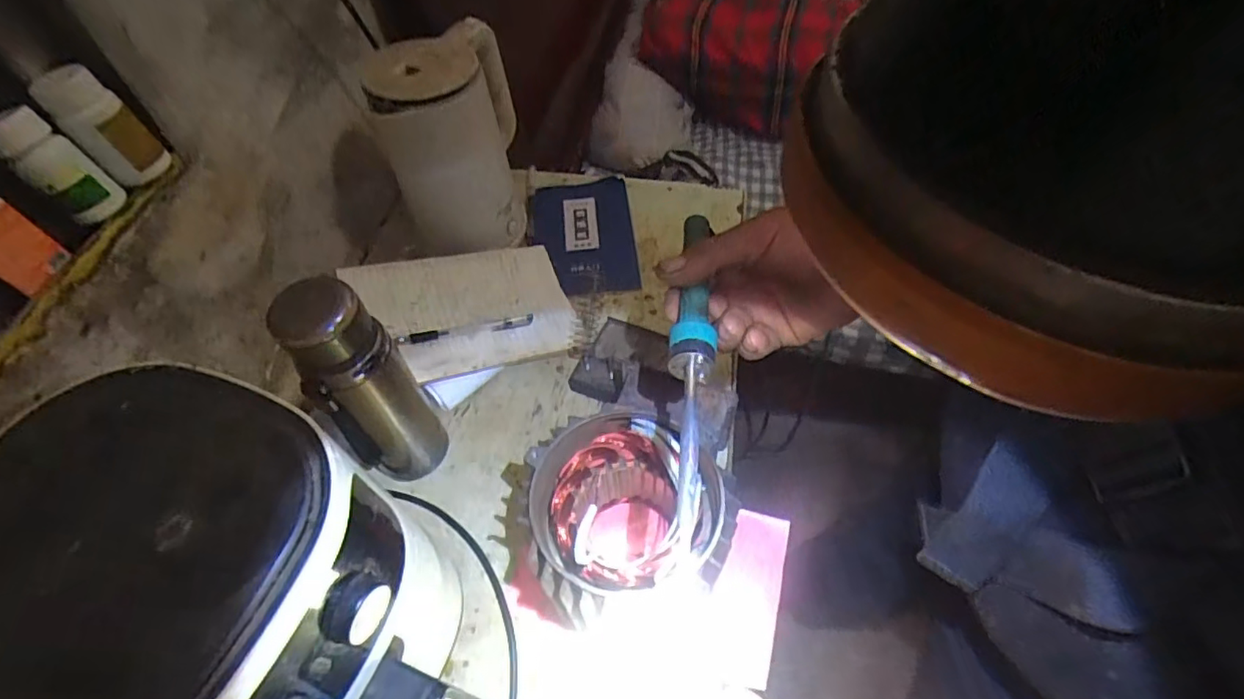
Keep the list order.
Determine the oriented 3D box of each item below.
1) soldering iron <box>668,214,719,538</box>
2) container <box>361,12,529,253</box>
[{"bbox_3d":[0.040,-0.004,0.339,0.024,0.020,0.217,2,54,6],"label":"soldering iron"},{"bbox_3d":[-0.207,-0.251,0.720,0.148,0.232,0.165,-10,58,-2],"label":"container"}]

